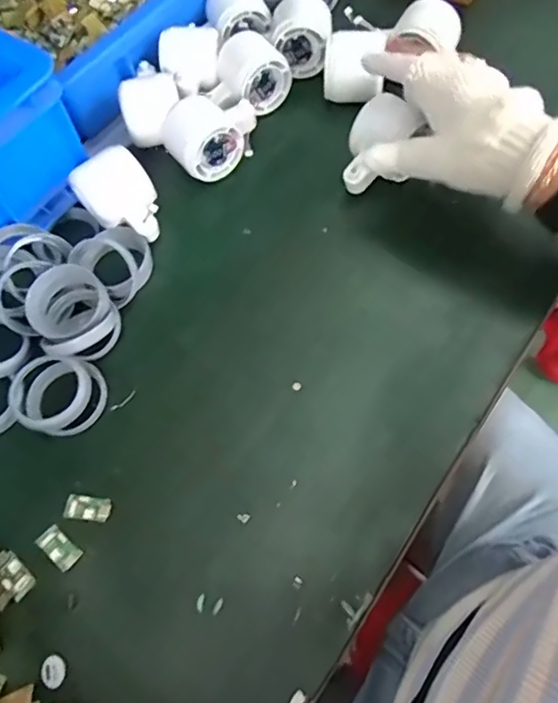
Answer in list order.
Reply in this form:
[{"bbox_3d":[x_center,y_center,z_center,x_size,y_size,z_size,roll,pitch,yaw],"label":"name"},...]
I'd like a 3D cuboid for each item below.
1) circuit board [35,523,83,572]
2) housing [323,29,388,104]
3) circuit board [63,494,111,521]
[{"bbox_3d":[-0.150,0.133,0.362,0.032,0.005,0.016,35,72,17],"label":"circuit board"},{"bbox_3d":[0.072,-0.270,0.503,0.055,0.041,0.046,13,67,9],"label":"housing"},{"bbox_3d":[-0.134,0.109,0.374,0.032,0.004,0.016,5,66,6],"label":"circuit board"}]

